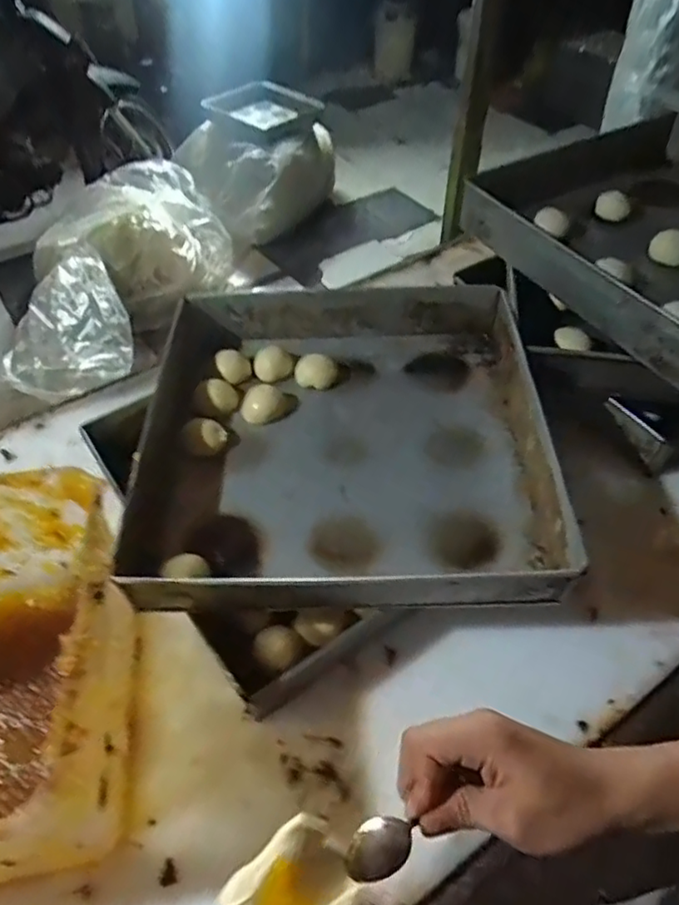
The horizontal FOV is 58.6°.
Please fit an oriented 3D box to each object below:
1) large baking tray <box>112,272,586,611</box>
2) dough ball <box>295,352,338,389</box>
[{"bbox_3d":[0.008,-0.025,0.668,0.414,0.078,0.415,1,49,2],"label":"large baking tray"},{"bbox_3d":[-0.030,-0.104,0.761,0.052,0.031,0.041,-3,49,-2],"label":"dough ball"}]

